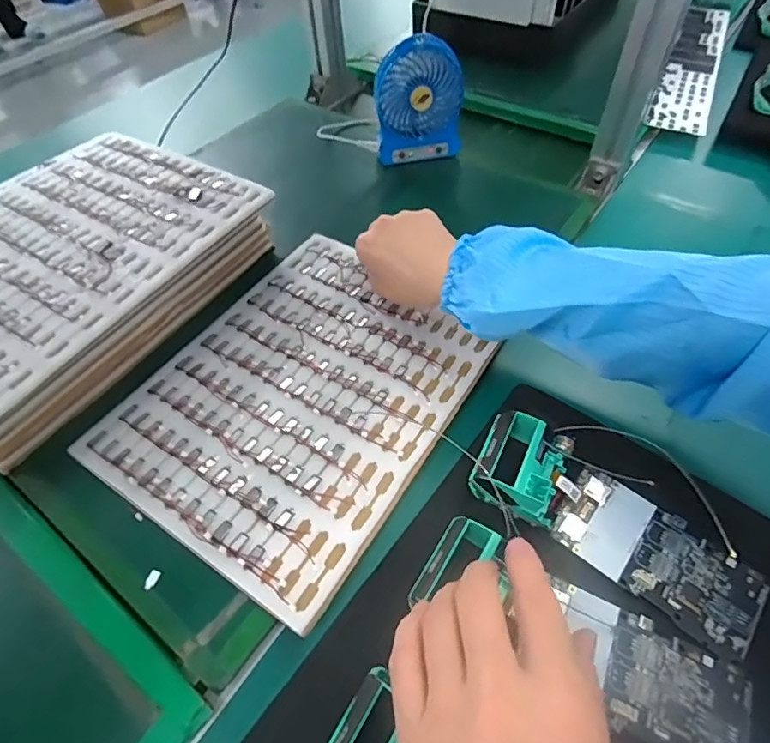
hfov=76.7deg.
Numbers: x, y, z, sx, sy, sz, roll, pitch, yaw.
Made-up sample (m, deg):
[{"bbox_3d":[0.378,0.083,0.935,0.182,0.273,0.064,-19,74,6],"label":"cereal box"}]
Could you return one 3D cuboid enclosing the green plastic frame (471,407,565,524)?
[{"bbox_3d":[0.102,0.068,0.358,0.066,0.035,0.072,19,54,17],"label":"green plastic frame"}]

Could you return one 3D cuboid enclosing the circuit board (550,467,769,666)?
[{"bbox_3d":[0.185,0.125,0.331,0.127,0.006,0.065,33,60,26],"label":"circuit board"}]

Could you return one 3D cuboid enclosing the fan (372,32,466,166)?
[{"bbox_3d":[0.041,-0.319,0.585,0.103,0.139,0.032,2,51,5],"label":"fan"}]

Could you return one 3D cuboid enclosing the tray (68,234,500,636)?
[{"bbox_3d":[-0.069,0.014,0.415,0.238,0.016,0.292,27,57,22],"label":"tray"}]

